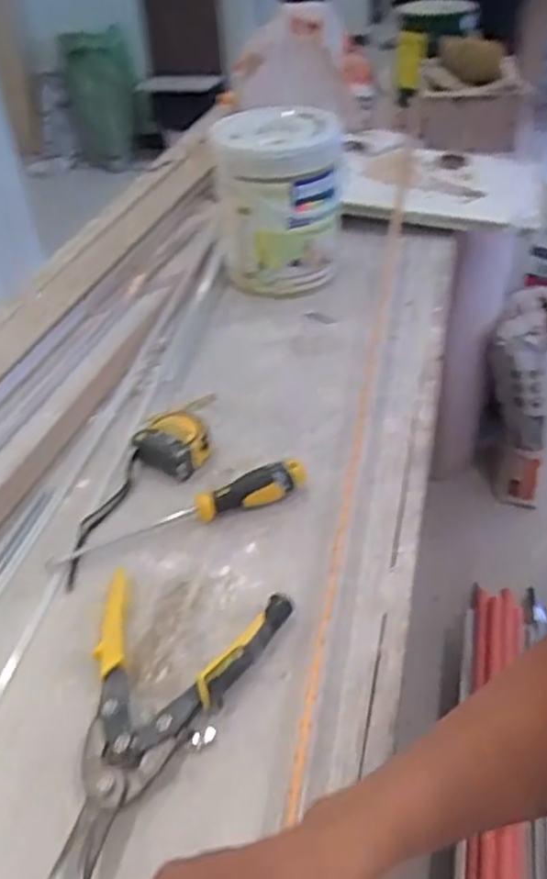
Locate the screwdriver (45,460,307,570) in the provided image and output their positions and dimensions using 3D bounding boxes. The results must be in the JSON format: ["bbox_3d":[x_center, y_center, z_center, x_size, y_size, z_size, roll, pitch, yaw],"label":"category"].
[{"bbox_3d":[-0.085,0.066,0.644,0.244,0.037,0.025,-16,43,-17],"label":"screwdriver"}]

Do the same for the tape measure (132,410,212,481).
[{"bbox_3d":[-0.103,0.003,0.722,0.064,0.040,0.062,19,44,21],"label":"tape measure"}]

